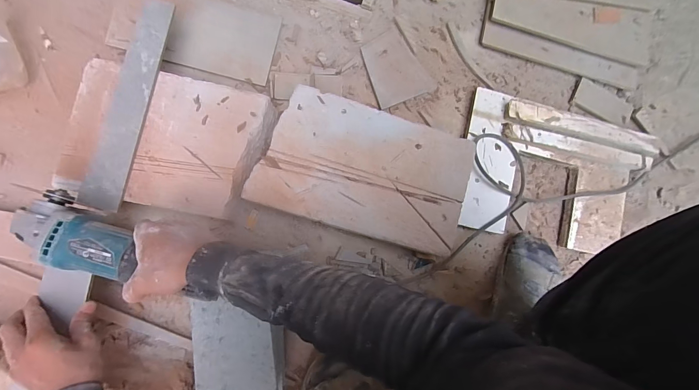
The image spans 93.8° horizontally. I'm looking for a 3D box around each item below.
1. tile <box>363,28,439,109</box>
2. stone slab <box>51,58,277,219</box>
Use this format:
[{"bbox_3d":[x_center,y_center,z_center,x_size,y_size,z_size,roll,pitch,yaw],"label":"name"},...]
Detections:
[{"bbox_3d":[0.085,-0.238,0.607,0.112,0.011,0.131,-23,87,-9],"label":"tile"},{"bbox_3d":[-0.272,-0.080,0.511,0.266,0.075,0.194,11,83,-6],"label":"stone slab"}]

